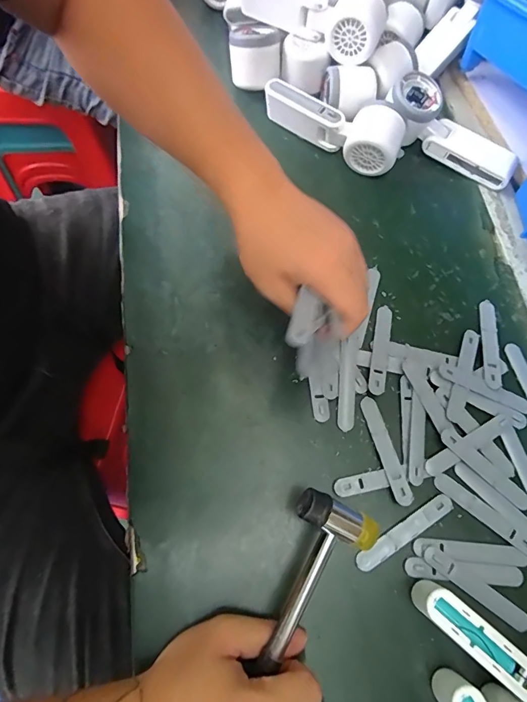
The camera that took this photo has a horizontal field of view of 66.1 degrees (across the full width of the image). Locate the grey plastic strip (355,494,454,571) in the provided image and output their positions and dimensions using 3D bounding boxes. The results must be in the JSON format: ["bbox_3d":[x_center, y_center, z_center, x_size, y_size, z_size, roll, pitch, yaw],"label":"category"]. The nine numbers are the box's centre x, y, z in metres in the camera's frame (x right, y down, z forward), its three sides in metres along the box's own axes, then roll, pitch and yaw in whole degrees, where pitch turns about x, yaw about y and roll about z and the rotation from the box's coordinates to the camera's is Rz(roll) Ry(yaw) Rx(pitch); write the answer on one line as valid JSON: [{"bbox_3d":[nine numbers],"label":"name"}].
[{"bbox_3d":[0.118,0.151,0.337,0.096,0.004,0.016,-30,73,-11],"label":"grey plastic strip"}]

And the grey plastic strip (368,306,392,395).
[{"bbox_3d":[0.114,-0.003,0.389,0.015,0.009,0.094,12,70,4],"label":"grey plastic strip"}]

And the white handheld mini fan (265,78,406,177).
[{"bbox_3d":[0.074,-0.256,0.465,0.168,0.055,0.051,24,71,8],"label":"white handheld mini fan"}]

